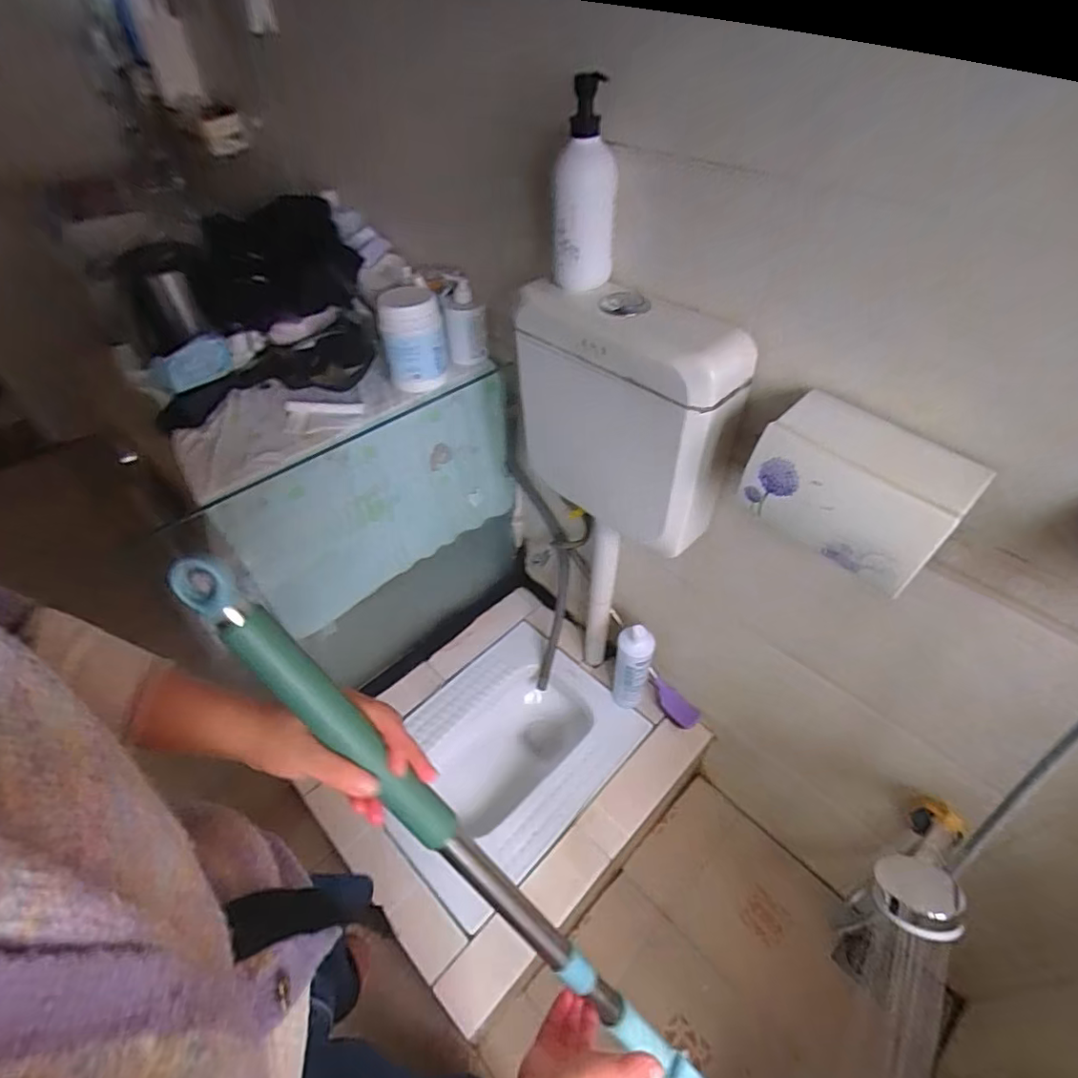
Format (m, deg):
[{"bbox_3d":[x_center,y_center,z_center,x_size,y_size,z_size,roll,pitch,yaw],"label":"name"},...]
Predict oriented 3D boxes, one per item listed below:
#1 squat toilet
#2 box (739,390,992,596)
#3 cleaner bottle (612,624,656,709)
[{"bbox_3d":[-0.083,0.512,1.290,0.430,0.185,0.559,33,55,28],"label":"squat toilet"},{"bbox_3d":[0.349,-0.059,0.622,0.205,0.130,0.112,33,55,29],"label":"box"},{"bbox_3d":[0.202,0.295,1.231,0.077,0.273,0.069,10,47,11],"label":"cleaner bottle"}]

